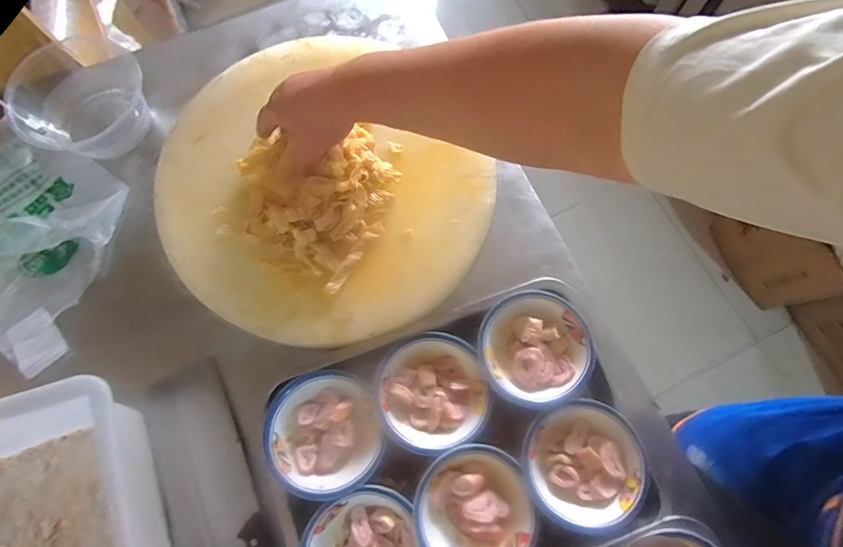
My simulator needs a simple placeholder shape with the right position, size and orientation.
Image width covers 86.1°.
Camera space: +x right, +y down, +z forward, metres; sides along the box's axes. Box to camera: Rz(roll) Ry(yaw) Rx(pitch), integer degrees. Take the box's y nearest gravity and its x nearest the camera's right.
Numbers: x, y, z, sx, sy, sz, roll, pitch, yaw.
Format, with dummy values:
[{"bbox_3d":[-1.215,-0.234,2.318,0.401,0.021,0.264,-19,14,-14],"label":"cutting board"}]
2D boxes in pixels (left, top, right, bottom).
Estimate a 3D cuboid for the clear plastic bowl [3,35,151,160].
[{"bbox_3d":[-0.466,-0.239,0.618,0.150,0.089,0.166,26,76,8],"label":"clear plastic bowl"}]

